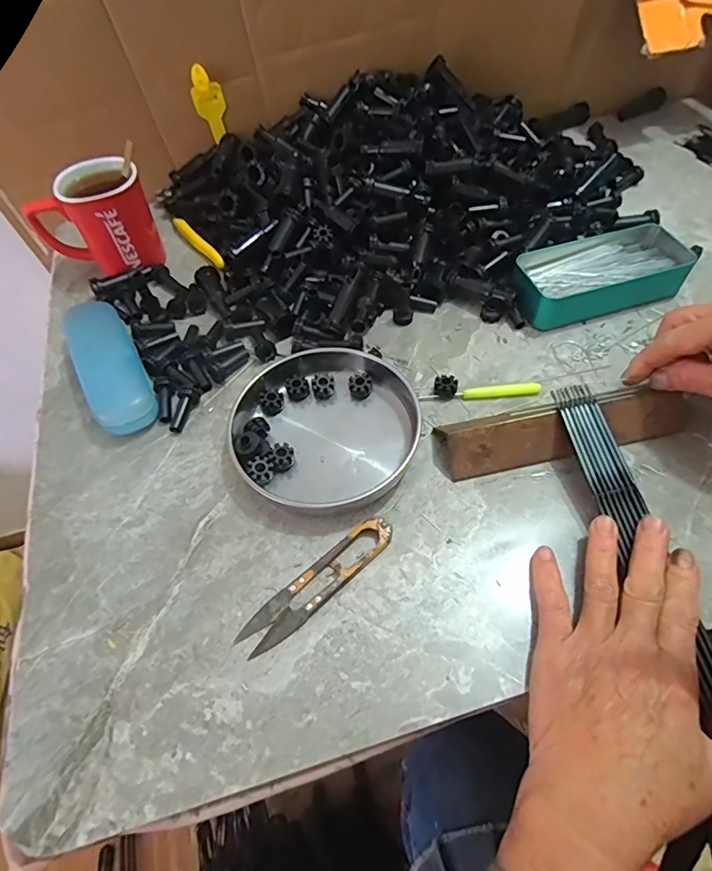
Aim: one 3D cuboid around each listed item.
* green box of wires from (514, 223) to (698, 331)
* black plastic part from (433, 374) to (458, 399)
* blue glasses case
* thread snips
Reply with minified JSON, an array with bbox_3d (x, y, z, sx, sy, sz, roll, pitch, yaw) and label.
[{"bbox_3d":[0.219,-0.147,0.456,0.157,0.034,0.073,-14,57,-8],"label":"green box of wires"},{"bbox_3d":[0.073,-0.039,0.404,0.018,0.011,0.017,6,56,6],"label":"black plastic part"},{"bbox_3d":[-0.209,-0.061,0.423,0.050,0.027,0.148,-26,59,-15],"label":"blue glasses case"},{"bbox_3d":[-0.024,0.095,0.323,0.116,0.010,0.025,-36,62,-21],"label":"thread snips"}]

